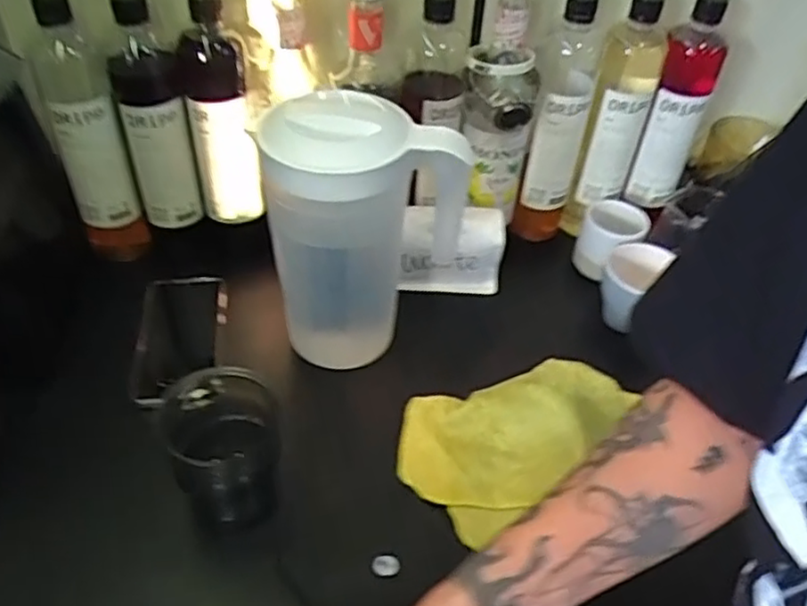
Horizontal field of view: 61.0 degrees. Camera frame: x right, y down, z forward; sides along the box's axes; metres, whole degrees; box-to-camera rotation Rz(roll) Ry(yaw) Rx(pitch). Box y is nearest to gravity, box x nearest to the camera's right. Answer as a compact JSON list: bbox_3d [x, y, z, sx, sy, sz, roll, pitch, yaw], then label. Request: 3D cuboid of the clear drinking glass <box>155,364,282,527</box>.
[{"bbox_3d":[-0.141,0.111,0.534,0.086,0.108,0.102,-10,45,-16],"label":"clear drinking glass"}]

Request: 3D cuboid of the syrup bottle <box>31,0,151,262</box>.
[{"bbox_3d":[-0.297,-0.153,0.649,0.060,0.261,0.053,-18,48,-23],"label":"syrup bottle"}]

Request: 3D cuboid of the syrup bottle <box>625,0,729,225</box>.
[{"bbox_3d":[0.293,-0.204,0.739,0.056,0.224,0.055,29,48,24],"label":"syrup bottle"}]

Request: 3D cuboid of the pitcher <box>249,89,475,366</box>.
[{"bbox_3d":[-0.033,-0.044,0.593,0.159,0.244,0.095,7,43,2],"label":"pitcher"}]

